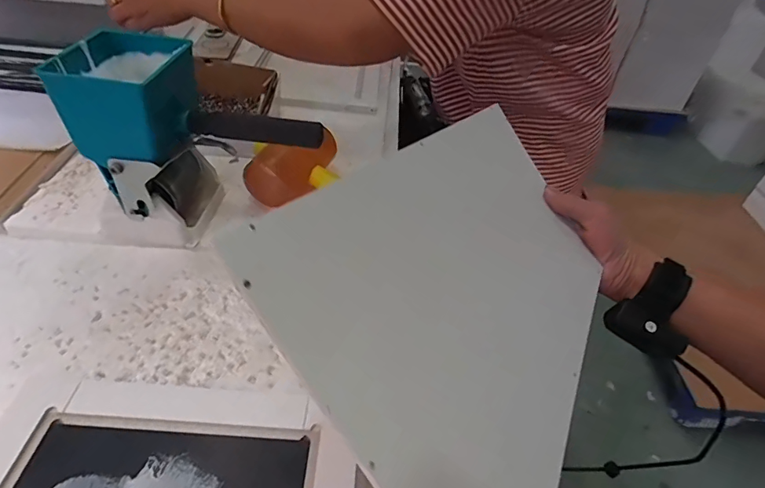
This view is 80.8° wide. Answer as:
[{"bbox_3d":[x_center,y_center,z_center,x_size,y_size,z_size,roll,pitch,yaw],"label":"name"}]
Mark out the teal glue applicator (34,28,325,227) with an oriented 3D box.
[{"bbox_3d":[-0.174,-0.099,0.460,0.215,0.174,0.112,3,42,-3],"label":"teal glue applicator"}]

